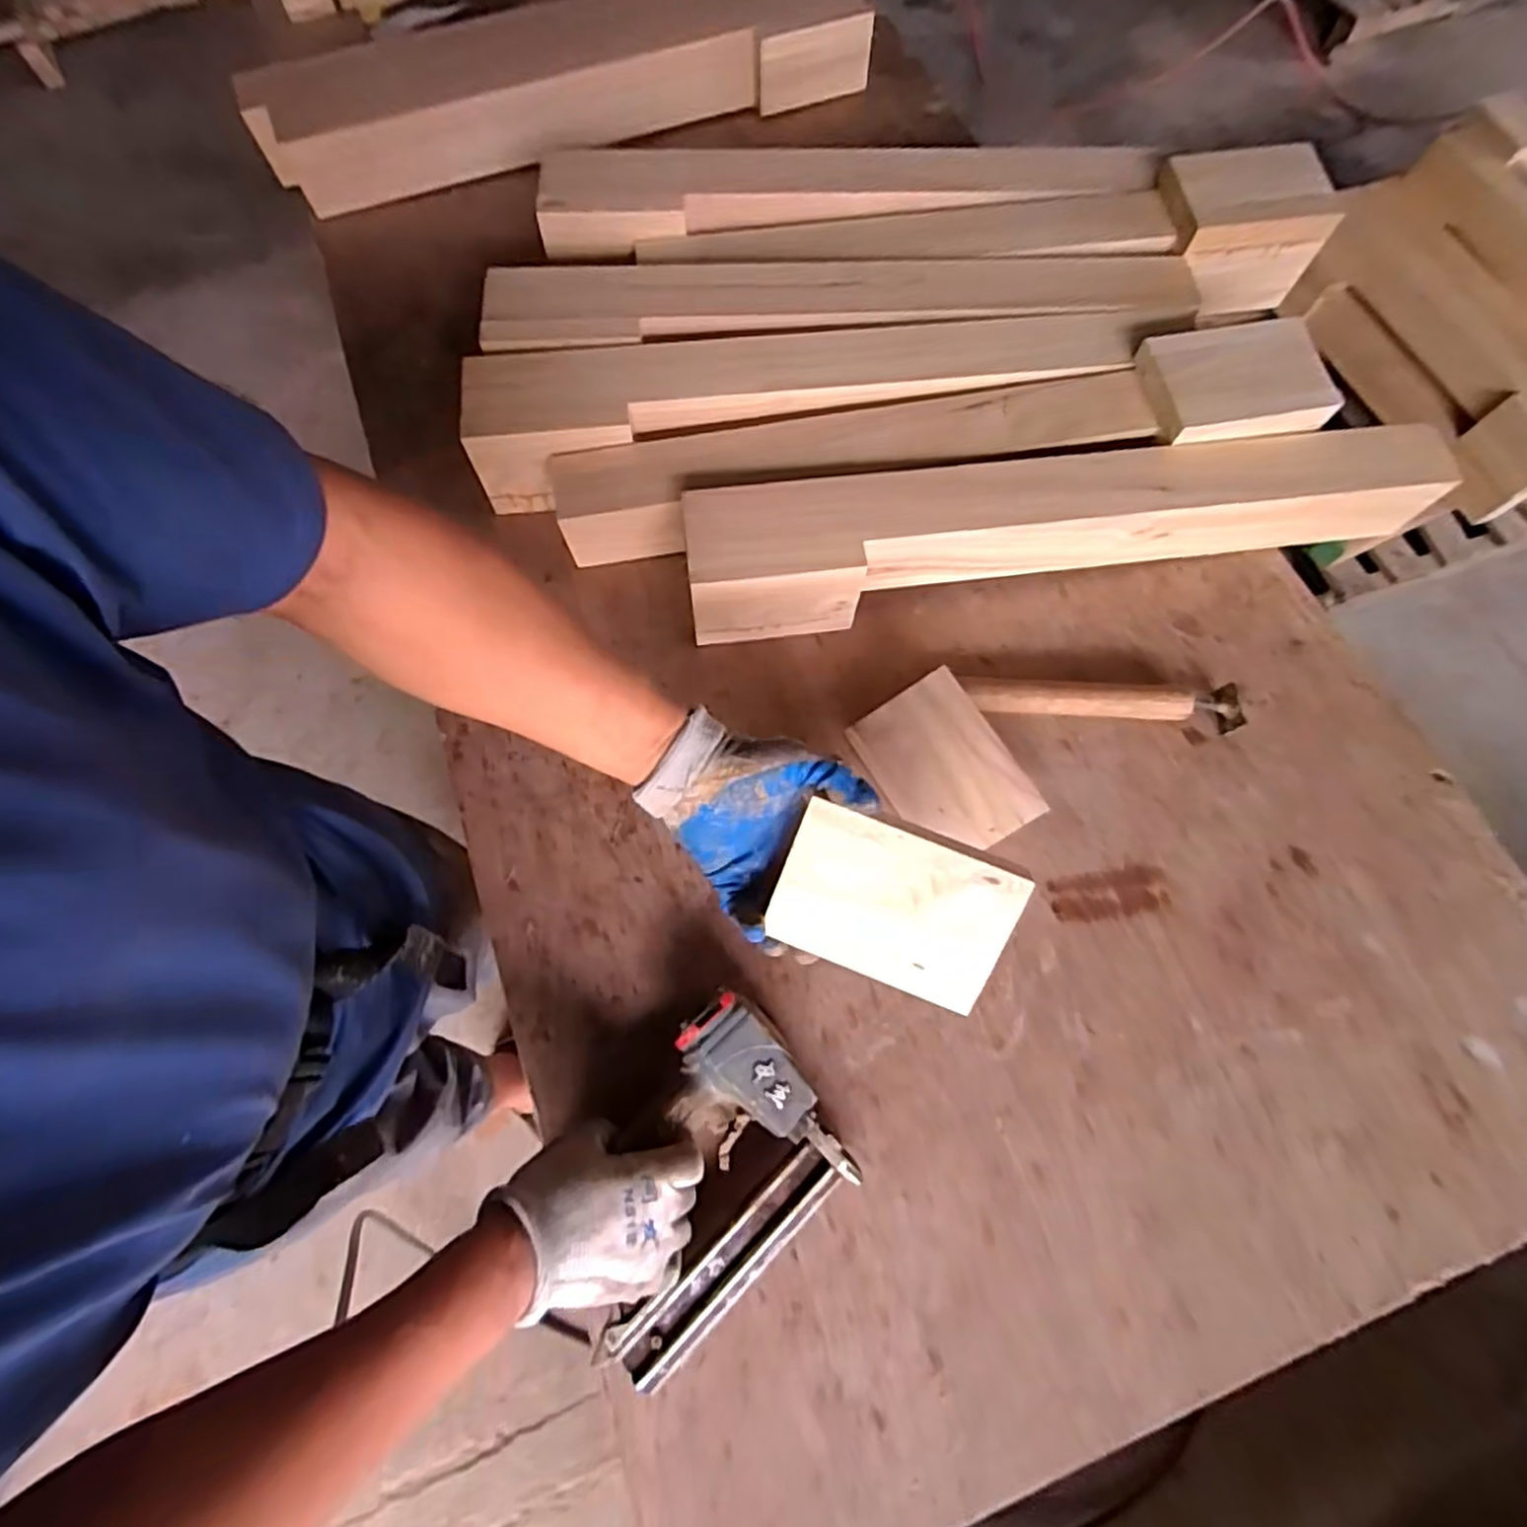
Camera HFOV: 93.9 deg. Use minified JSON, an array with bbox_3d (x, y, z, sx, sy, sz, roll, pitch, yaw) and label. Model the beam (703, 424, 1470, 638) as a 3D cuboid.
[{"bbox_3d":[0.277,-0.232,0.671,0.698,0.098,0.104,-10,71,-4],"label":"beam"}]

